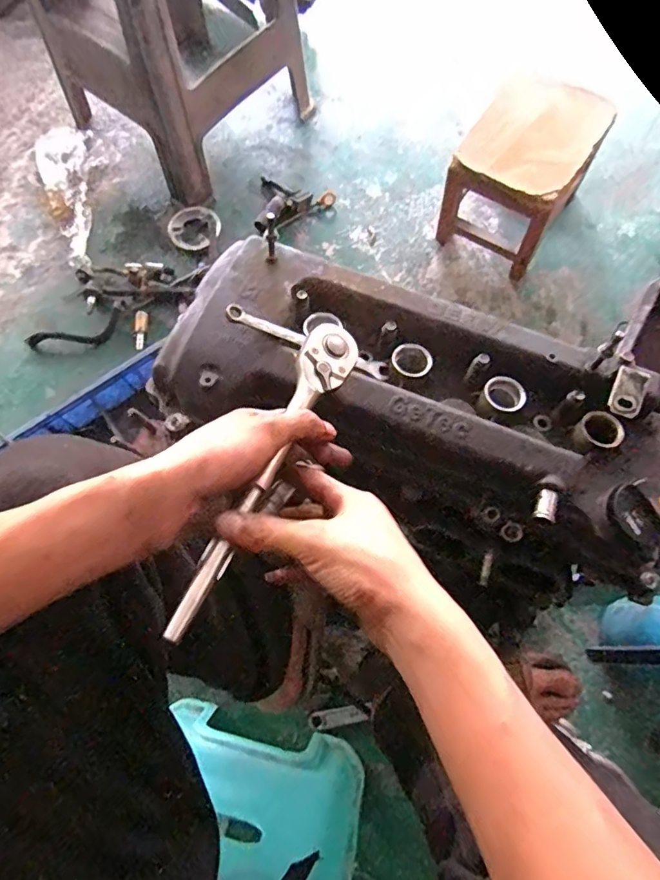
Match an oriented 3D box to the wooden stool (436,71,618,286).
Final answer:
[{"bbox_3d":[0.412,-0.574,1.129,0.243,0.252,0.295,31,77,11],"label":"wooden stool"}]

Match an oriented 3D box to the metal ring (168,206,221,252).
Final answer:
[{"bbox_3d":[-0.325,-0.509,1.233,0.124,0.028,0.129,-1,73,2],"label":"metal ring"}]

